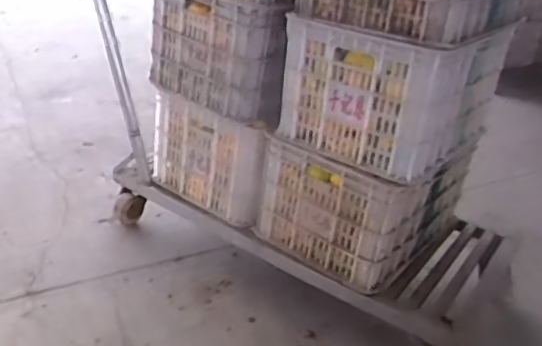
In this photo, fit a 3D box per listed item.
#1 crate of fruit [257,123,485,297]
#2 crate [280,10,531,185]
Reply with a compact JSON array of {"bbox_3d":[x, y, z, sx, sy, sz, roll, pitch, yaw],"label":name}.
[{"bbox_3d":[0.274,0.041,1.499,0.352,0.291,0.523,26,32,31],"label":"crate of fruit"},{"bbox_3d":[0.298,-0.212,1.344,0.331,0.280,0.481,26,32,31],"label":"crate"}]

